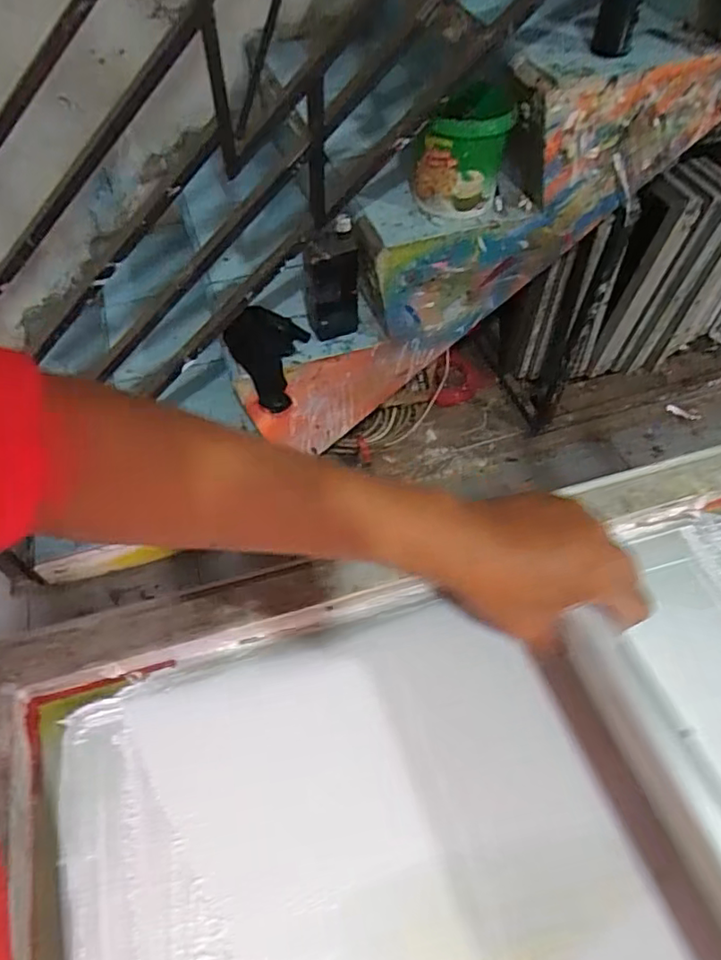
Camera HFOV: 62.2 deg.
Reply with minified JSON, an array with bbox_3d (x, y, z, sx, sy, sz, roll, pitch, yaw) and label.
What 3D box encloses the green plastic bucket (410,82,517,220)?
[{"bbox_3d":[0.165,-0.558,1.005,0.155,0.167,0.127,4,55,0],"label":"green plastic bucket"}]

